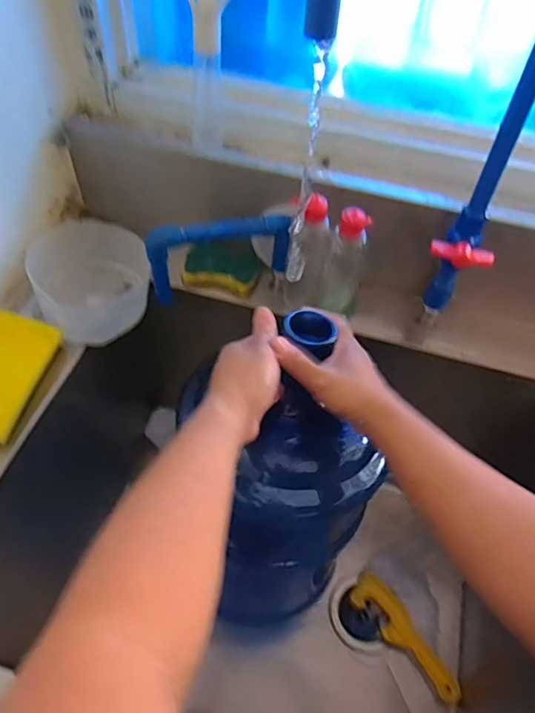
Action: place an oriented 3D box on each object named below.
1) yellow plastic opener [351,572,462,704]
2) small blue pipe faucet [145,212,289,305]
[{"bbox_3d":[0.215,0.425,0.797,0.053,0.027,0.202,-35,63,-27],"label":"yellow plastic opener"},{"bbox_3d":[-0.058,-0.126,0.634,0.179,0.100,0.023,-13,54,2],"label":"small blue pipe faucet"}]

